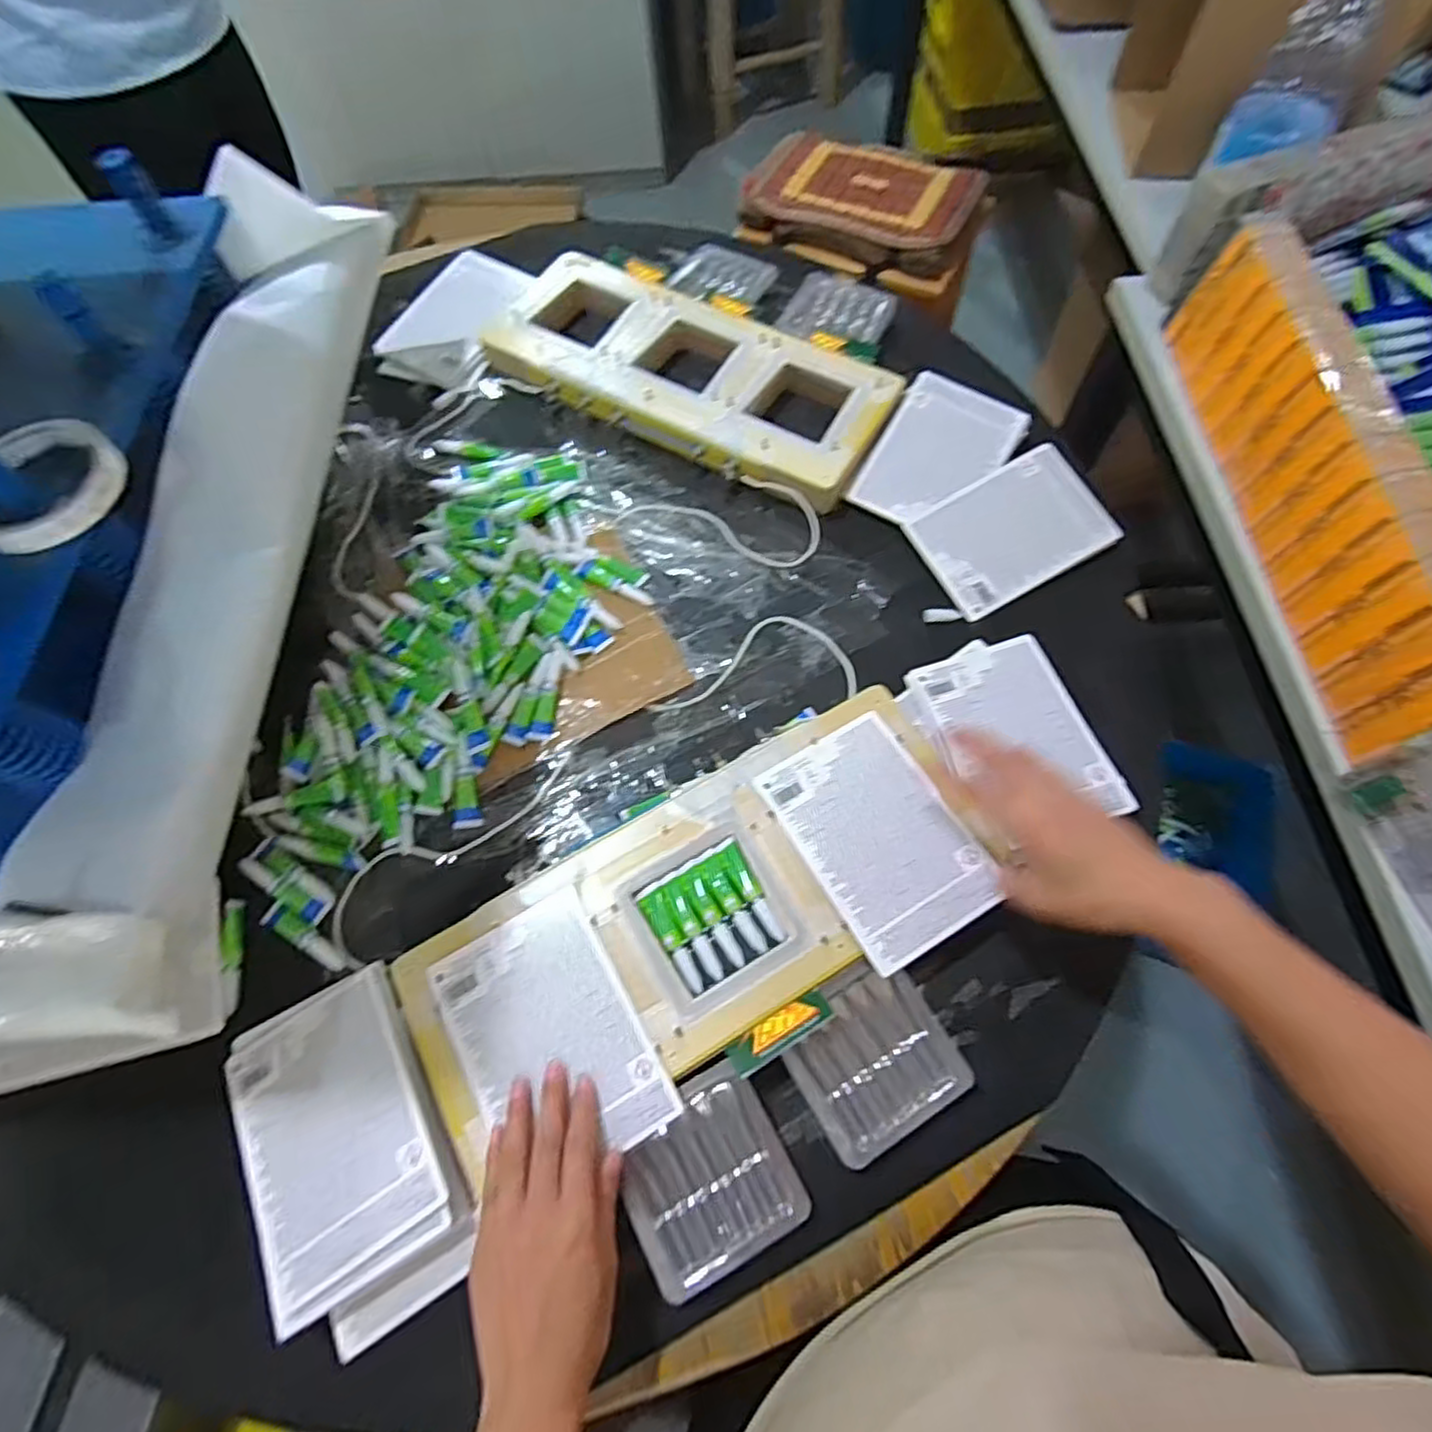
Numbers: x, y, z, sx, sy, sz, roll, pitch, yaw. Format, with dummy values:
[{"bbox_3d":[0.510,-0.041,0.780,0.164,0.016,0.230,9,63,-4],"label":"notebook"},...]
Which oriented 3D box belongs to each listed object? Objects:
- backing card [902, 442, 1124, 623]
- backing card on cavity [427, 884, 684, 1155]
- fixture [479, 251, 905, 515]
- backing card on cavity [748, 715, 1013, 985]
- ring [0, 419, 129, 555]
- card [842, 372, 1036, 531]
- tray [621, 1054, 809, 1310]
[{"bbox_3d":[0.278,-0.174,0.672,0.169,0.009,0.114,-30,82,-5],"label":"backing card"},{"bbox_3d":[-0.112,0.216,0.484,0.115,0.005,0.165,-28,68,-11],"label":"backing card on cavity"},{"bbox_3d":[-0.035,-0.363,0.758,0.438,0.048,0.182,29,69,15],"label":"fixture"},{"bbox_3d":[0.121,0.088,0.533,0.113,0.008,0.169,-29,68,-11],"label":"backing card on cavity"},{"bbox_3d":[-0.410,-0.139,0.434,0.094,0.021,0.094,-1,64,2],"label":"ring"},{"bbox_3d":[0.219,-0.253,0.701,0.118,0.013,0.165,30,80,8],"label":"card"},{"bbox_3d":[-0.006,0.299,0.466,0.104,0.018,0.104,-27,66,-10],"label":"tray"}]

